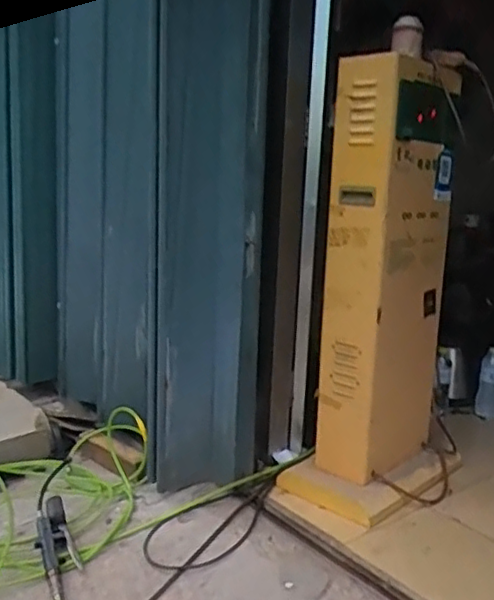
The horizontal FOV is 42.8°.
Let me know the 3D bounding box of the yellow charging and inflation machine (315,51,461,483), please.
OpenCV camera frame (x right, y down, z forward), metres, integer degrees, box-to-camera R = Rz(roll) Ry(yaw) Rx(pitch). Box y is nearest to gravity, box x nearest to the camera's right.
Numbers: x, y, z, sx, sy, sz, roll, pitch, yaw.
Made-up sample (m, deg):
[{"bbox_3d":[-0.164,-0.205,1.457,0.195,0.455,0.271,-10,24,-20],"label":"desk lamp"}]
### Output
[{"bbox_3d":[0.337,-0.071,1.496,0.164,0.907,0.310,11,14,36],"label":"yellow charging and inflation machine"}]

